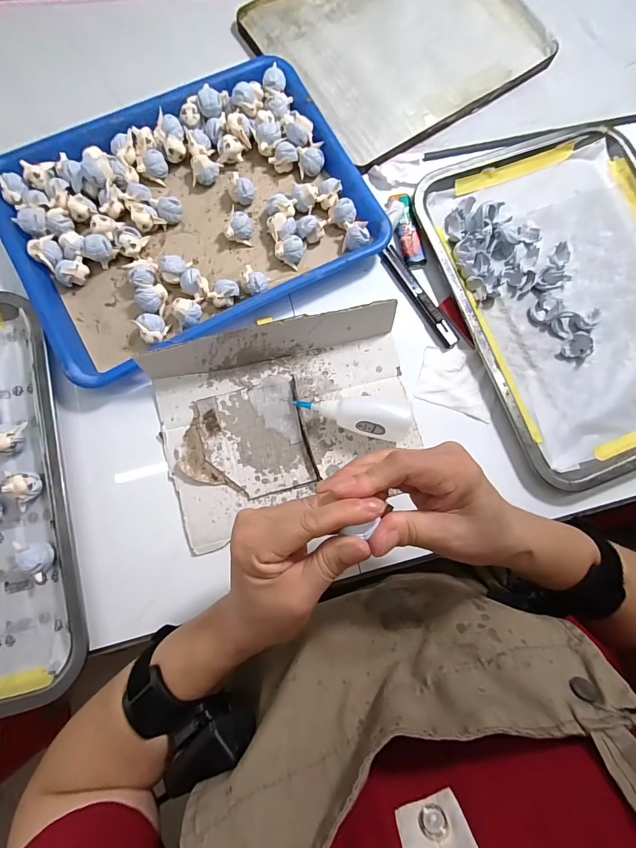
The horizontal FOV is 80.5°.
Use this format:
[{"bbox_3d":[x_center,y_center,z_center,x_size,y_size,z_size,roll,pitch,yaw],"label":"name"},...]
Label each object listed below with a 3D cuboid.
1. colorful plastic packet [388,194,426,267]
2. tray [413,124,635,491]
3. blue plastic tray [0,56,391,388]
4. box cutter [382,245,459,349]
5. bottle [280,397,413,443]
[{"bbox_3d":[0.092,-0.203,0.389,0.022,0.008,0.077,-14,83,-6],"label":"colorful plastic packet"},{"bbox_3d":[0.270,-0.131,0.380,0.251,0.026,0.340,-21,84,-6],"label":"tray"},{"bbox_3d":[-0.120,-0.203,0.364,0.322,0.031,0.234,-29,85,-7],"label":"blue plastic tray"},{"bbox_3d":[0.104,-0.131,0.381,0.017,0.008,0.121,-33,85,-8],"label":"box cutter"},{"bbox_3d":[0.030,-0.005,0.345,0.104,0.031,0.034,5,82,-3],"label":"bottle"}]

